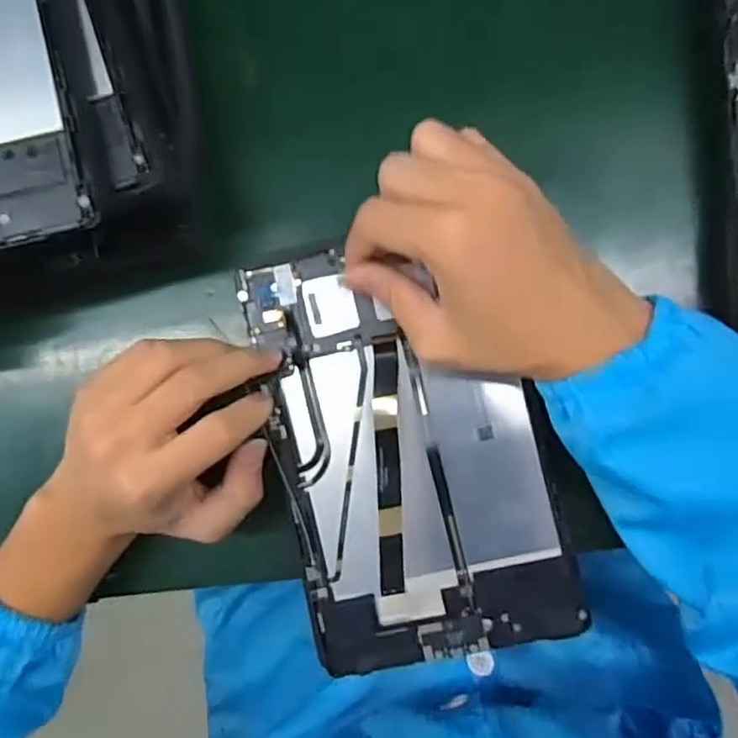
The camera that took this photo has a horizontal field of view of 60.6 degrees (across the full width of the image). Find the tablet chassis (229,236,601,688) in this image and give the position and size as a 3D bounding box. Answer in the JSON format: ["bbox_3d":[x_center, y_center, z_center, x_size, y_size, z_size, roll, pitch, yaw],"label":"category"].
[{"bbox_3d":[0.020,0.046,0.357,0.146,0.008,0.234,-14,88,6],"label":"tablet chassis"}]

